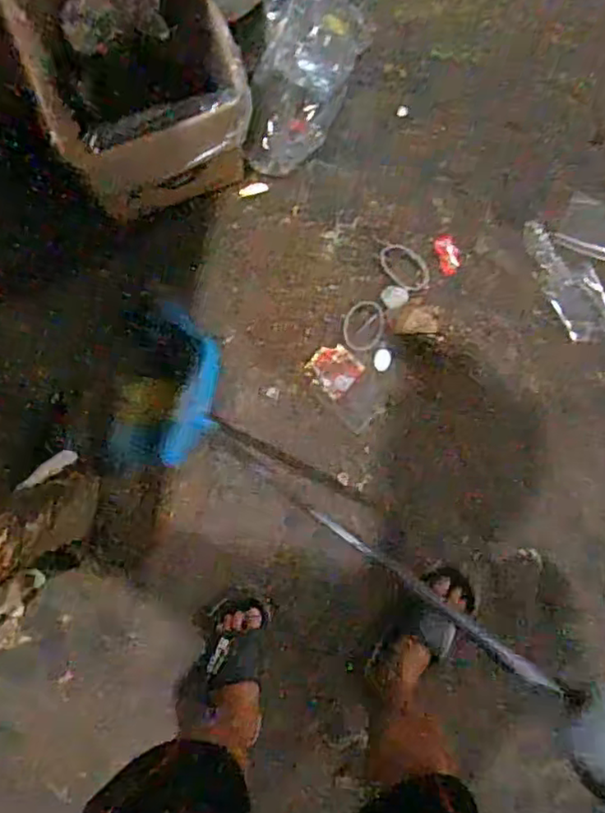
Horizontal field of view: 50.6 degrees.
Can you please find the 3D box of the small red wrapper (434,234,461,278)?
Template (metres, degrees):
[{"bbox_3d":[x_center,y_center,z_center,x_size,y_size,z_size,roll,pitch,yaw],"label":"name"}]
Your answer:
[{"bbox_3d":[0.268,-0.282,1.180,0.042,0.024,0.080,-7,75,-5],"label":"small red wrapper"}]

